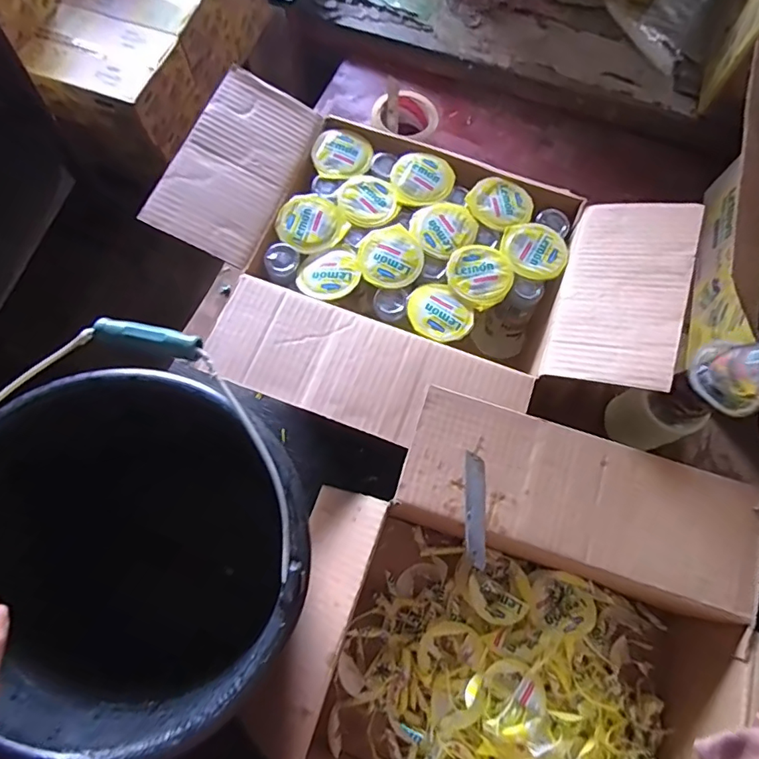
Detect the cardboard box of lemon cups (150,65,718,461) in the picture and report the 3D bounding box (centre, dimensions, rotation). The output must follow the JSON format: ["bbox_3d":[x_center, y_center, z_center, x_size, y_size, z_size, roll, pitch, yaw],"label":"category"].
[{"bbox_3d":[0.026,-0.109,0.568,0.538,0.159,0.357,21,72,5],"label":"cardboard box of lemon cups"}]

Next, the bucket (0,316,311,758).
[{"bbox_3d":[-0.208,0.161,0.459,0.287,0.298,0.274,1,72,-2],"label":"bucket"}]

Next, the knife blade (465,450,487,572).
[{"bbox_3d":[0.089,0.119,0.457,0.018,0.004,0.101,4,72,-1],"label":"knife blade"}]

